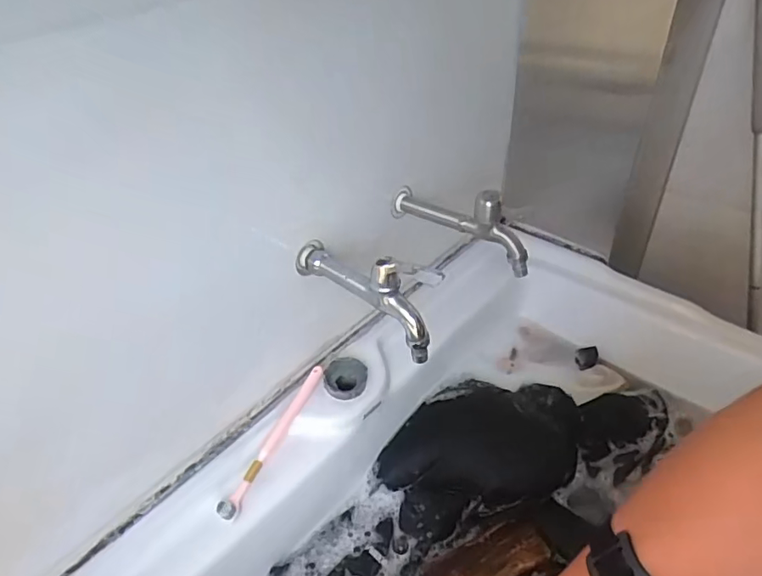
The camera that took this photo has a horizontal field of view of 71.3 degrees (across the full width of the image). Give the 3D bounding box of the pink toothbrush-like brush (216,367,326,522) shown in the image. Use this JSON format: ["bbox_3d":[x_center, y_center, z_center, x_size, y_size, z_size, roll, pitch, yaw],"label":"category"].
[{"bbox_3d":[-0.116,0.162,0.577,0.019,0.016,0.181,17,56,25],"label":"pink toothbrush-like brush"}]

